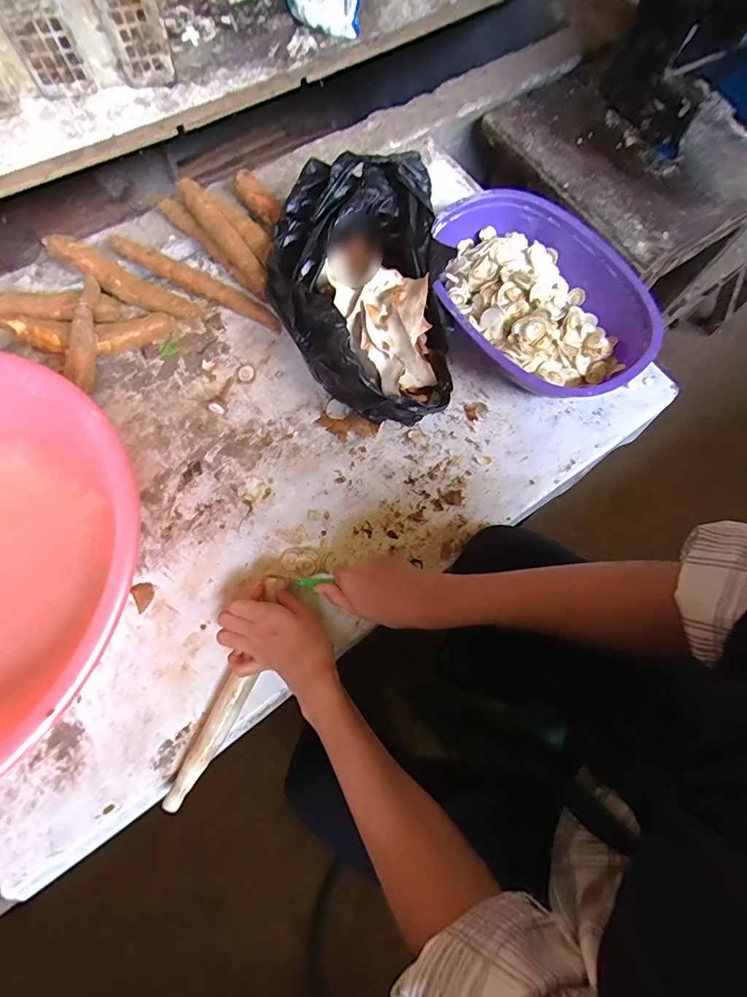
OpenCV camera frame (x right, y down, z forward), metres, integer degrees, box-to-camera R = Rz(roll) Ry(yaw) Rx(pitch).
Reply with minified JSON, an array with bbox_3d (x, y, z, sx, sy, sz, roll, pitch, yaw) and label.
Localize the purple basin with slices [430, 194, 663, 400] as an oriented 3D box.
[{"bbox_3d":[0.195,-0.244,0.570,0.217,0.079,0.294,-39,77,-13],"label":"purple basin with slices"}]

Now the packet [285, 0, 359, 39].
[{"bbox_3d":[-0.079,-0.760,0.698,0.127,0.064,0.046,12,72,2],"label":"packet"}]

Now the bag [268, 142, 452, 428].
[{"bbox_3d":[-0.016,-0.240,0.539,0.208,0.112,0.301,1,72,-2],"label":"bag"}]

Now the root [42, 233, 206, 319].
[{"bbox_3d":[-0.314,-0.275,0.577,0.193,0.026,0.033,26,72,-9],"label":"root"}]

